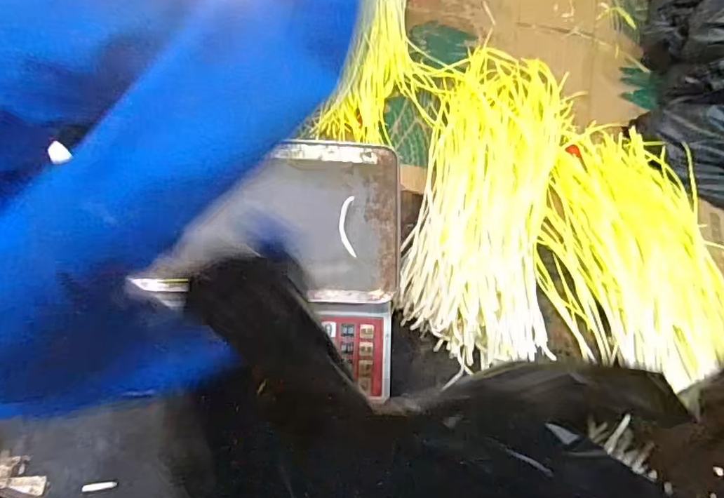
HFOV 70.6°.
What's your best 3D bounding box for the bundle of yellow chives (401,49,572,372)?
[{"bbox_3d":[0.197,-0.108,0.756,0.204,0.057,0.584,14,56,6],"label":"bundle of yellow chives"}]

